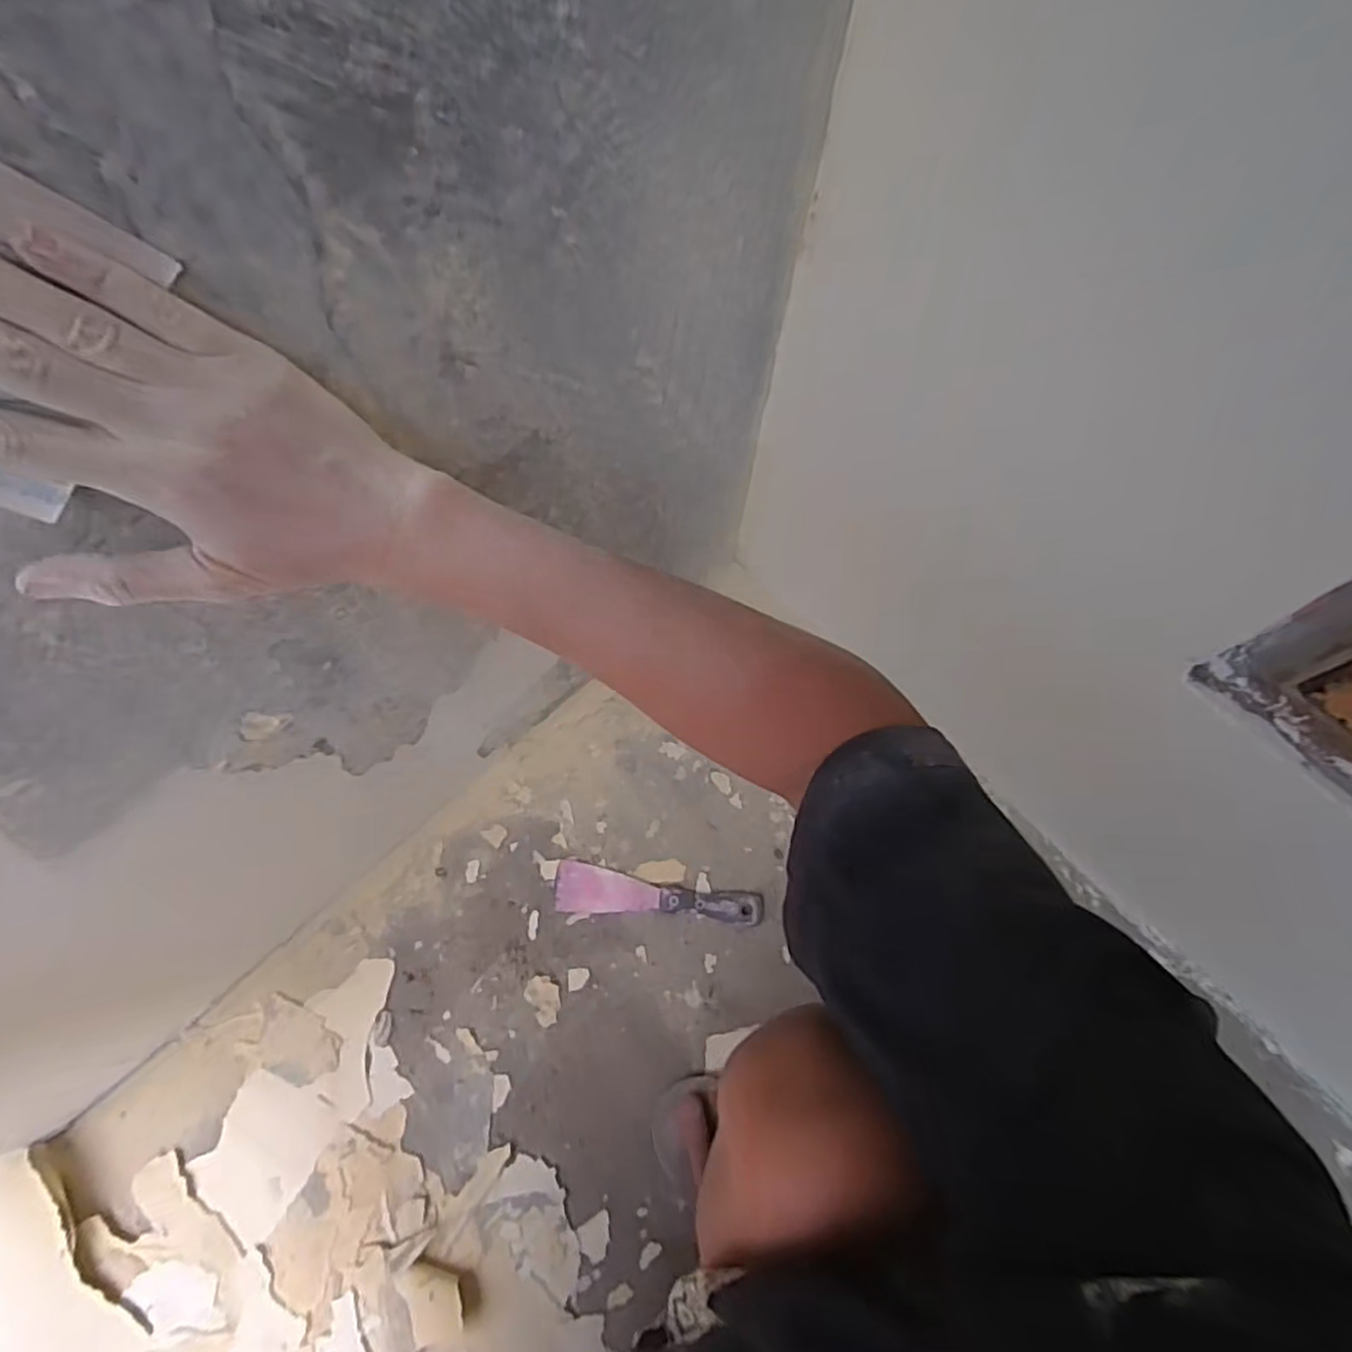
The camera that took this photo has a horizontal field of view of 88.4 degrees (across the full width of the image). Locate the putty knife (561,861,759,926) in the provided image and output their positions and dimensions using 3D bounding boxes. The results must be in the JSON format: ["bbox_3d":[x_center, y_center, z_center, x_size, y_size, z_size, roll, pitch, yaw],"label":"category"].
[{"bbox_3d":[-0.019,0.217,0.685,0.202,0.019,0.045,7,65,1],"label":"putty knife"}]

